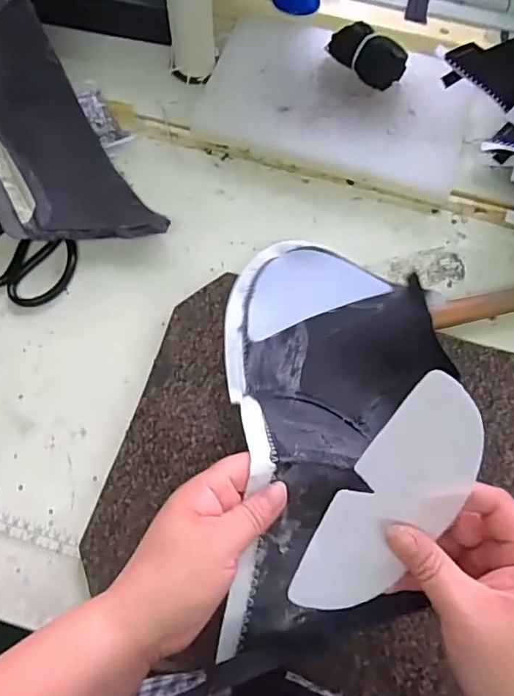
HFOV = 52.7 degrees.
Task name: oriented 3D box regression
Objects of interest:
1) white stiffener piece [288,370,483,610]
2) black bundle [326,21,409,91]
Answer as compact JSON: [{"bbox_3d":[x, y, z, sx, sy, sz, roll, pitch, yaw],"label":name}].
[{"bbox_3d":[0.077,0.085,0.282,0.060,0.008,0.143,29,100,-9],"label":"white stiffener piece"},{"bbox_3d":[0.126,-0.334,0.593,0.089,0.043,0.042,38,74,12],"label":"black bundle"}]

